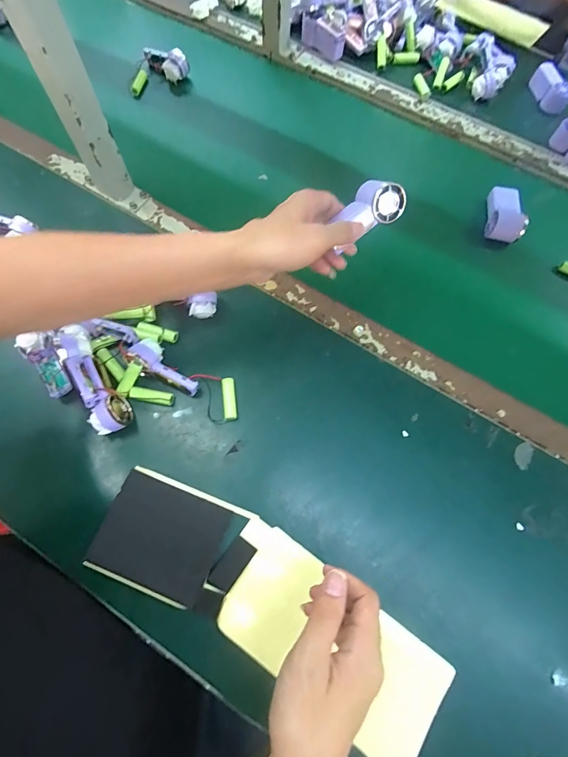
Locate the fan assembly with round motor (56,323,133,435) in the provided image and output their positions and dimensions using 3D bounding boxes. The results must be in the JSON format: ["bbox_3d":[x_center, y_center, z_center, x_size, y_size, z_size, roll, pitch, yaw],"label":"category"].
[{"bbox_3d":[-0.224,0.001,0.425,0.047,0.049,0.137,-29,73,-12],"label":"fan assembly with round motor"}]

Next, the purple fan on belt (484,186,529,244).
[{"bbox_3d":[0.331,-0.247,0.554,0.051,0.034,0.089,5,69,0],"label":"purple fan on belt"}]

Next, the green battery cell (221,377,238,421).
[{"bbox_3d":[-0.066,0.025,0.442,0.015,0.018,0.050,-8,70,-5],"label":"green battery cell"}]

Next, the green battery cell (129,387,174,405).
[{"bbox_3d":[-0.160,0.020,0.436,0.050,0.014,0.015,8,69,1],"label":"green battery cell"}]

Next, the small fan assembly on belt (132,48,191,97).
[{"bbox_3d":[-0.231,-0.564,0.659,0.109,0.048,0.077,-18,71,-9],"label":"small fan assembly on belt"}]

